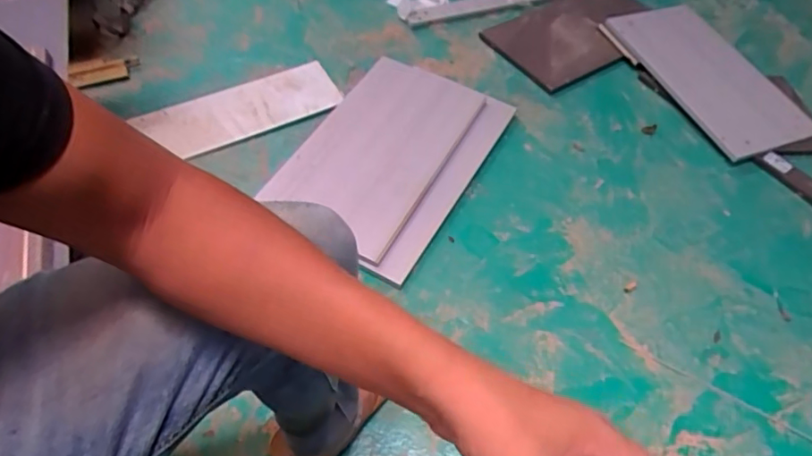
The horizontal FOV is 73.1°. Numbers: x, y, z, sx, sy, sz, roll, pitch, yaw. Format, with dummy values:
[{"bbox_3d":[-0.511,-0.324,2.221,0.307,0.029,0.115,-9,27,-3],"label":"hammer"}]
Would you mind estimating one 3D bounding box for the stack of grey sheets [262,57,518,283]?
[{"bbox_3d":[-0.029,-0.198,1.315,0.402,0.042,0.583,27,59,16],"label":"stack of grey sheets"}]

